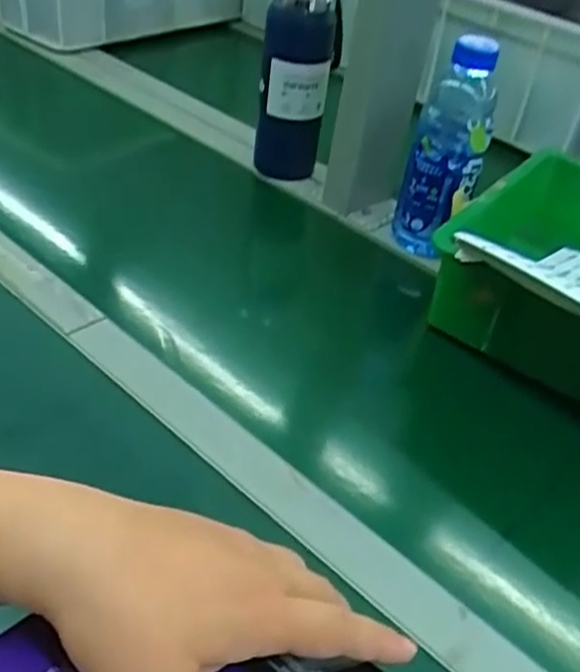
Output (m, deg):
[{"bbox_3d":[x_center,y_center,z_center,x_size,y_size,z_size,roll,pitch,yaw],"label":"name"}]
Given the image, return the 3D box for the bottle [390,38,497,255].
[{"bbox_3d":[0.152,-0.174,0.708,0.071,0.216,0.056,13,39,5],"label":"bottle"}]

